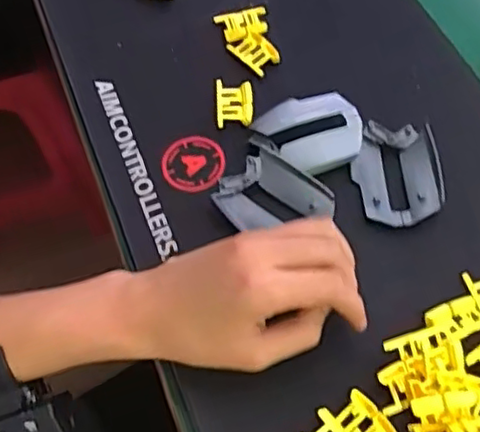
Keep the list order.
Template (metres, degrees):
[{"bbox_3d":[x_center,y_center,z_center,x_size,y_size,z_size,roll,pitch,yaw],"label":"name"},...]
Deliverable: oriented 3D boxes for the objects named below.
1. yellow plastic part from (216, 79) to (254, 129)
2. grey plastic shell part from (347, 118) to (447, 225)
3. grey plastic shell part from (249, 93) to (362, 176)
[{"bbox_3d":[-0.004,-0.088,0.494,0.028,0.006,0.040,-3,63,0],"label":"yellow plastic part"},{"bbox_3d":[0.113,-0.032,0.449,0.059,0.013,0.079,-4,63,-1],"label":"grey plastic shell part"},{"bbox_3d":[0.054,-0.063,0.466,0.072,0.016,0.060,-18,64,-8],"label":"grey plastic shell part"}]

